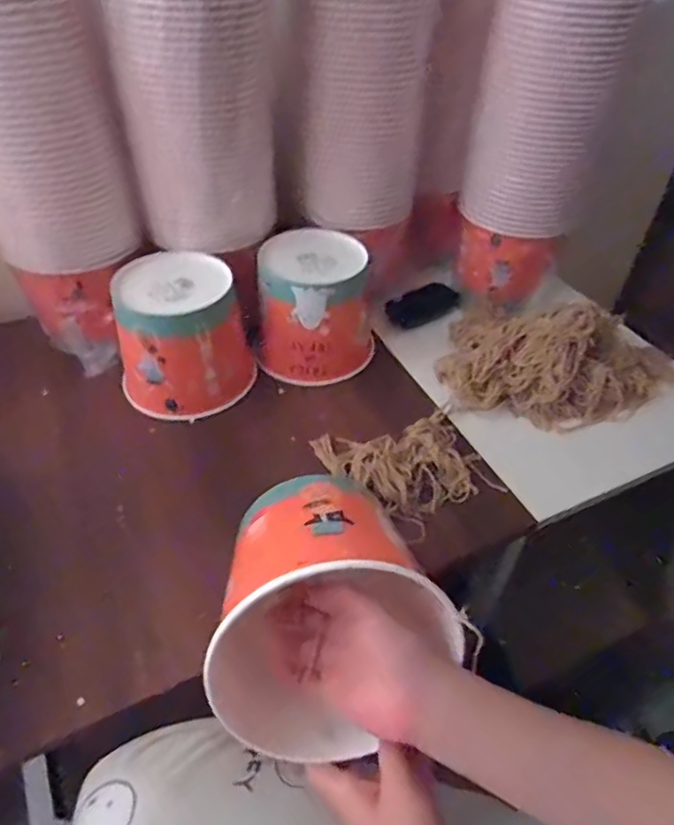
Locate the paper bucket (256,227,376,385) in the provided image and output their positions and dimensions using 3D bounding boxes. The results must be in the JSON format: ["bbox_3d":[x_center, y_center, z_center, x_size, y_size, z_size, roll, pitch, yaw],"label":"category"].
[{"bbox_3d":[-0.026,-0.133,0.702,0.144,0.128,0.142,-3,45,-5],"label":"paper bucket"}]

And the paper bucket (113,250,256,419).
[{"bbox_3d":[-0.182,-0.091,0.663,0.150,0.129,0.147,-14,48,-16],"label":"paper bucket"}]

